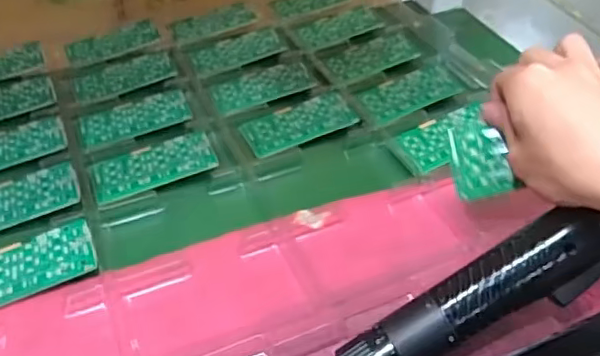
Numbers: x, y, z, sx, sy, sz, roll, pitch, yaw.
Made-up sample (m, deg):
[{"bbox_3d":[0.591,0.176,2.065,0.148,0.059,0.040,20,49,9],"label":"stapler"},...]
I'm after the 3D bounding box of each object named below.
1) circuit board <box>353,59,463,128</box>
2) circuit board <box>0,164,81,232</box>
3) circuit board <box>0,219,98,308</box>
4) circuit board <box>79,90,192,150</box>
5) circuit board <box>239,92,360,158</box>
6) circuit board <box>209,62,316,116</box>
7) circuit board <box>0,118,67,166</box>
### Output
[{"bbox_3d":[0.102,-0.079,0.553,0.102,0.004,0.055,-25,43,-14],"label":"circuit board"},{"bbox_3d":[-0.213,0.018,0.443,0.094,0.006,0.050,-19,46,-19],"label":"circuit board"},{"bbox_3d":[-0.185,0.059,0.396,0.094,0.005,0.050,-17,45,-17],"label":"circuit board"},{"bbox_3d":[-0.144,-0.051,0.524,0.093,0.009,0.048,-16,45,-16],"label":"circuit board"},{"bbox_3d":[0.000,-0.048,0.518,0.097,0.008,0.050,-16,45,-17],"label":"circuit board"},{"bbox_3d":[-0.036,-0.088,0.561,0.092,0.007,0.050,-16,45,-16],"label":"circuit board"},{"bbox_3d":[-0.244,-0.025,0.493,0.094,0.005,0.046,-18,45,-18],"label":"circuit board"}]

